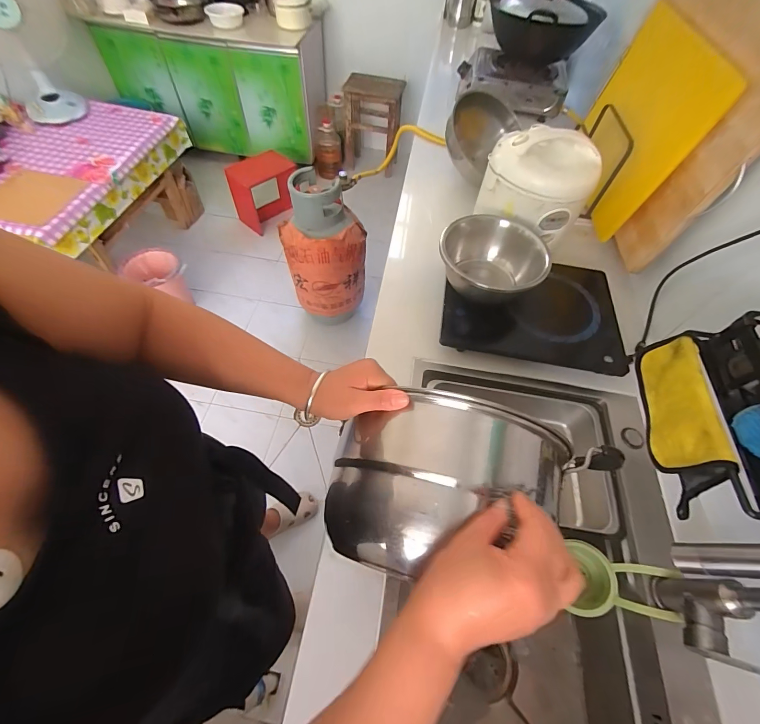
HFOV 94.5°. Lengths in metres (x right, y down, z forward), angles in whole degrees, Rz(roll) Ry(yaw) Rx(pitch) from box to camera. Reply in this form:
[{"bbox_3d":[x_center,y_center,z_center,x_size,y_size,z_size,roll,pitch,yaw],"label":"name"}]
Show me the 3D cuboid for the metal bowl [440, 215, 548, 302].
[{"bbox_3d":[0.214,-0.198,0.711,0.166,0.120,0.198,-2,58,-5],"label":"metal bowl"}]

